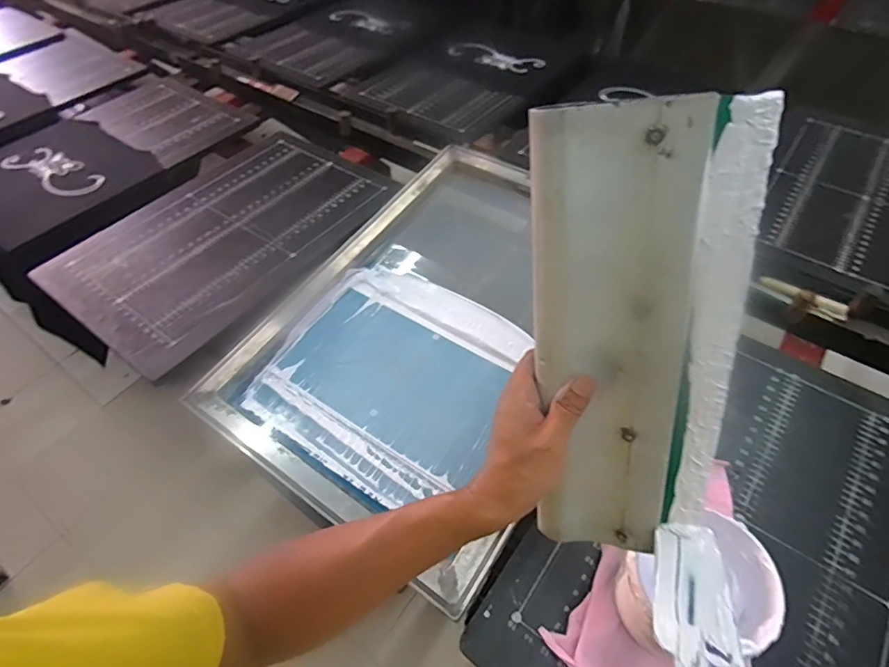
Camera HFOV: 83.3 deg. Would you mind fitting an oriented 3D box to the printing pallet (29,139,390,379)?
[{"bbox_3d":[-0.421,-0.197,0.961,0.385,0.031,0.562,30,59,23],"label":"printing pallet"}]

